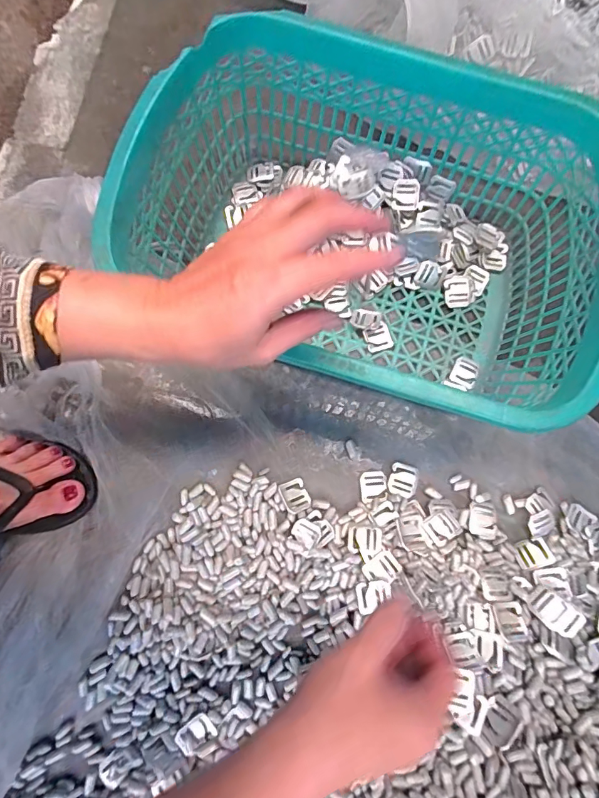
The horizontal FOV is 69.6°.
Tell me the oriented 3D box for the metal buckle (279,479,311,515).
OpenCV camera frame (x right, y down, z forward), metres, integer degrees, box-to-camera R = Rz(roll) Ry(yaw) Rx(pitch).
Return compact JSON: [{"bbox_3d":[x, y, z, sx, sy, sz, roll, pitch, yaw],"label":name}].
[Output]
[{"bbox_3d":[-0.005,0.106,0.470,0.029,0.004,0.034,-17,70,-20],"label":"metal buckle"}]

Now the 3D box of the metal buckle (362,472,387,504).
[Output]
[{"bbox_3d":[0.082,0.097,0.477,0.028,0.006,0.033,-3,78,-3],"label":"metal buckle"}]

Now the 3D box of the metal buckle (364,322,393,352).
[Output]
[{"bbox_3d":[0.093,-0.072,0.512,0.030,0.005,0.030,-20,80,-7],"label":"metal buckle"}]

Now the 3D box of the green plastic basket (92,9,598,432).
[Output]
[{"bbox_3d":[0.067,-0.162,0.449,0.441,0.161,0.329,16,78,1],"label":"green plastic basket"}]

